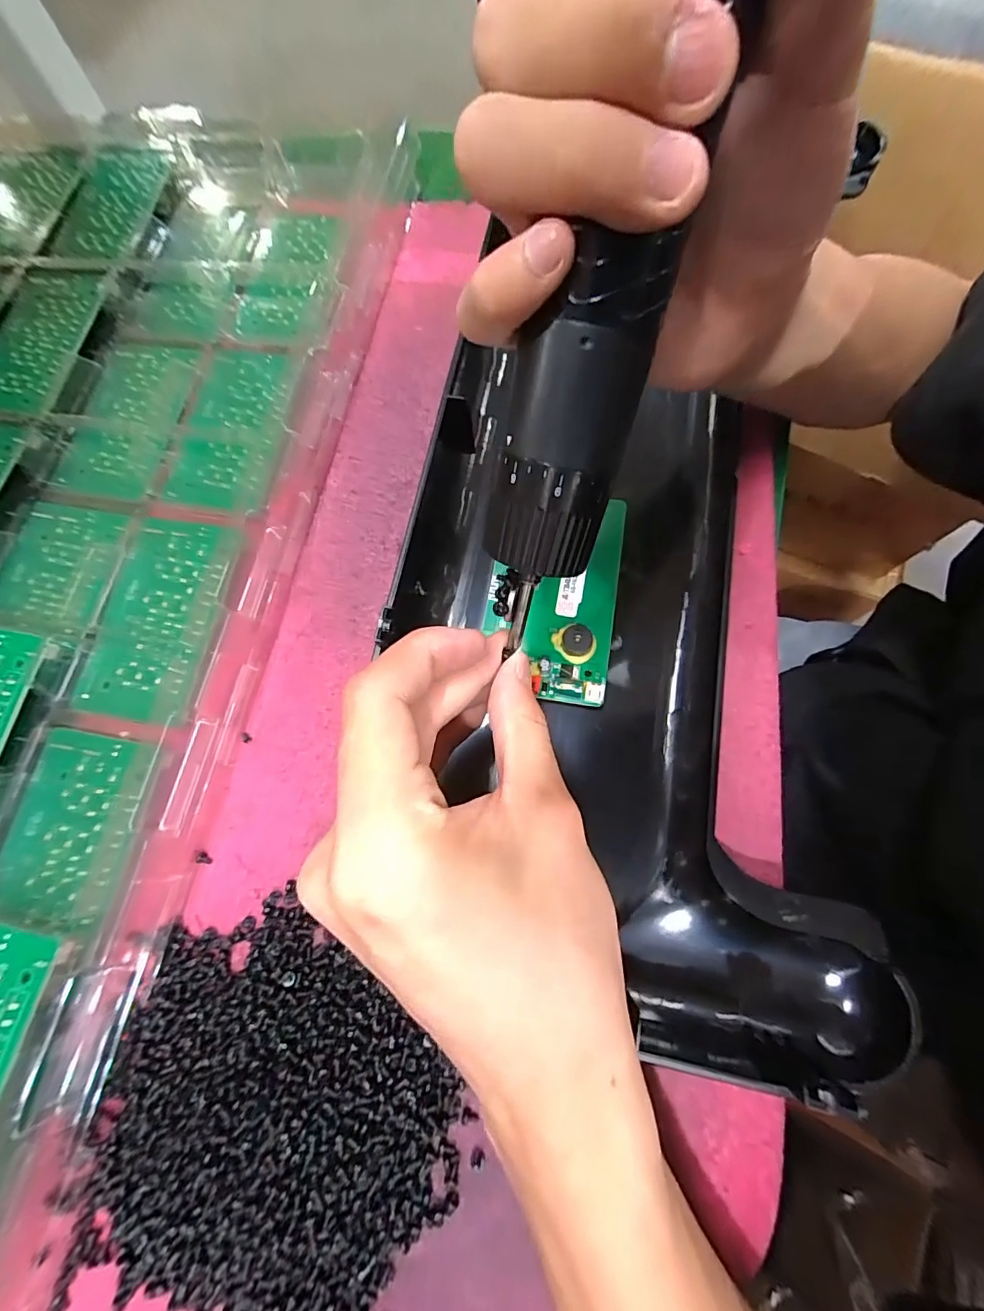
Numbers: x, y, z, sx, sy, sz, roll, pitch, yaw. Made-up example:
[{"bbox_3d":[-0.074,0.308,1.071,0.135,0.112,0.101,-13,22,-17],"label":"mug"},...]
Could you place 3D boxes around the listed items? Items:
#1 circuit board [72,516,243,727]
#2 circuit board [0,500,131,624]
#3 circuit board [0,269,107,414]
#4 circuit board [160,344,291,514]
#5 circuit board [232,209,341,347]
[{"bbox_3d":[-0.169,-0.021,0.256,0.058,0.006,0.106,8,74,6],"label":"circuit board"},{"bbox_3d":[-0.233,-0.051,0.270,0.062,0.004,0.065,8,74,6],"label":"circuit board"},{"bbox_3d":[-0.282,-0.196,0.312,0.064,0.007,0.111,2,74,5],"label":"circuit board"},{"bbox_3d":[-0.150,-0.132,0.288,0.054,0.007,0.104,5,74,5],"label":"circuit board"},{"bbox_3d":[-0.132,-0.244,0.321,0.056,0.004,0.108,5,74,5],"label":"circuit board"}]

